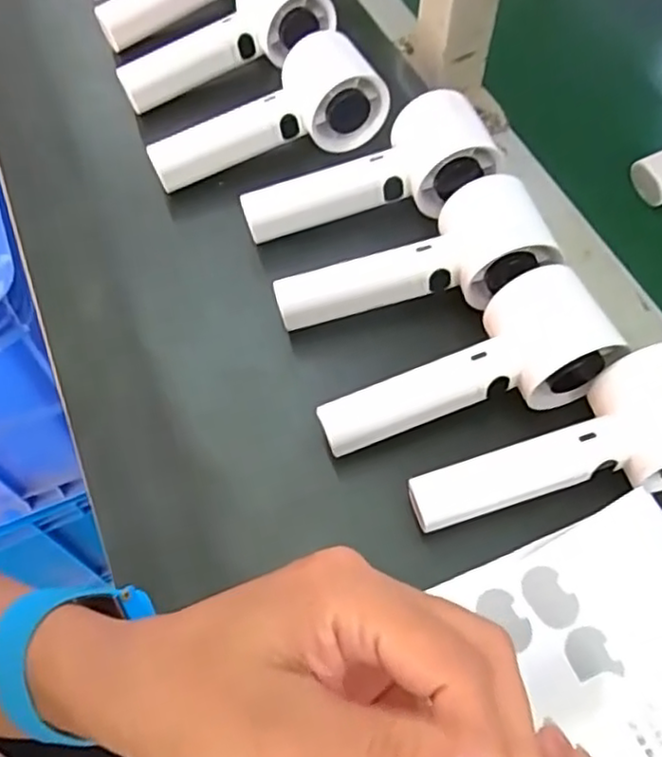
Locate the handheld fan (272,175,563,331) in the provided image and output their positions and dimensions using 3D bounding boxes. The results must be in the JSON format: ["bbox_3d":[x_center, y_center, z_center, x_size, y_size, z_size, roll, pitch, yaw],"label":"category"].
[{"bbox_3d":[0.042,-0.062,0.386,0.150,0.061,0.060,-12,62,-5],"label":"handheld fan"}]

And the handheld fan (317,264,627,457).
[{"bbox_3d":[0.064,-0.005,0.353,0.147,0.060,0.058,-14,62,-6],"label":"handheld fan"}]

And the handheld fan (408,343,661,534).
[{"bbox_3d":[0.114,0.034,0.329,0.157,0.062,0.057,-14,62,-6],"label":"handheld fan"}]

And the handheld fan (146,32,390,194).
[{"bbox_3d":[-0.044,-0.169,0.444,0.155,0.059,0.056,-22,63,-11],"label":"handheld fan"}]

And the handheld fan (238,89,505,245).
[{"bbox_3d":[0.022,-0.118,0.414,0.152,0.055,0.059,-21,63,-10],"label":"handheld fan"}]

